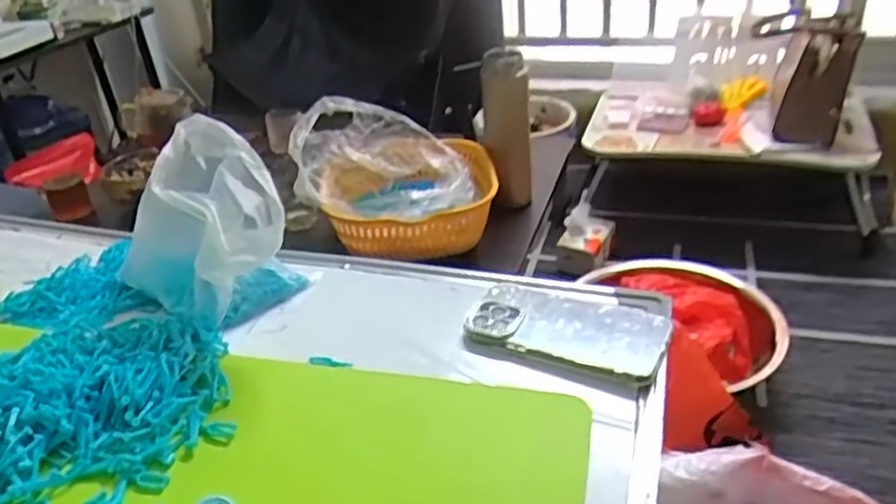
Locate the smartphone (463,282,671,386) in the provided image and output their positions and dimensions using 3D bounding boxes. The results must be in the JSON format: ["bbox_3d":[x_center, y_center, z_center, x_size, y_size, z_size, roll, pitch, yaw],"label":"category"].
[{"bbox_3d":[0.102,0.063,0.617,0.166,0.013,0.093,12,46,19],"label":"smartphone"}]

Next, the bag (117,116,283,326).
[{"bbox_3d":[-0.216,-0.022,0.639,0.174,0.151,0.085,16,37,31],"label":"bag"}]

